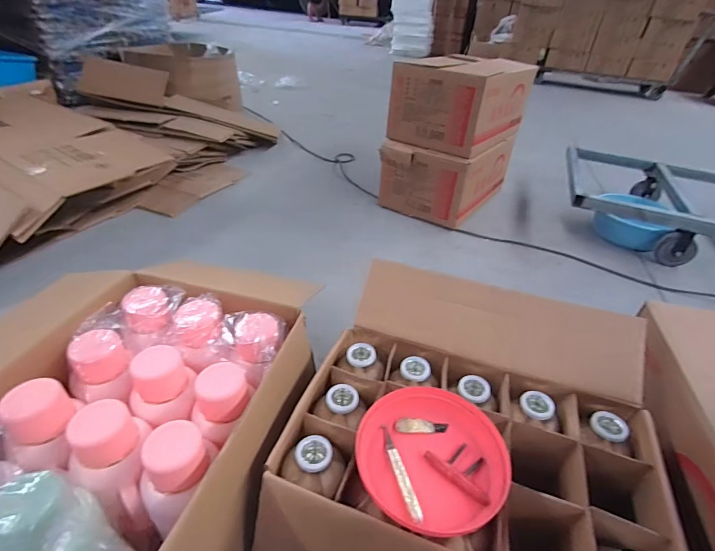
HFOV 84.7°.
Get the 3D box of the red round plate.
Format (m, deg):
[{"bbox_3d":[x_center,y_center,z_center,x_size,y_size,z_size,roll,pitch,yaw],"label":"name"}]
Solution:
[{"bbox_3d":[0.116,0.285,0.629,0.227,0.041,0.215,3,37,-2],"label":"red round plate"}]

